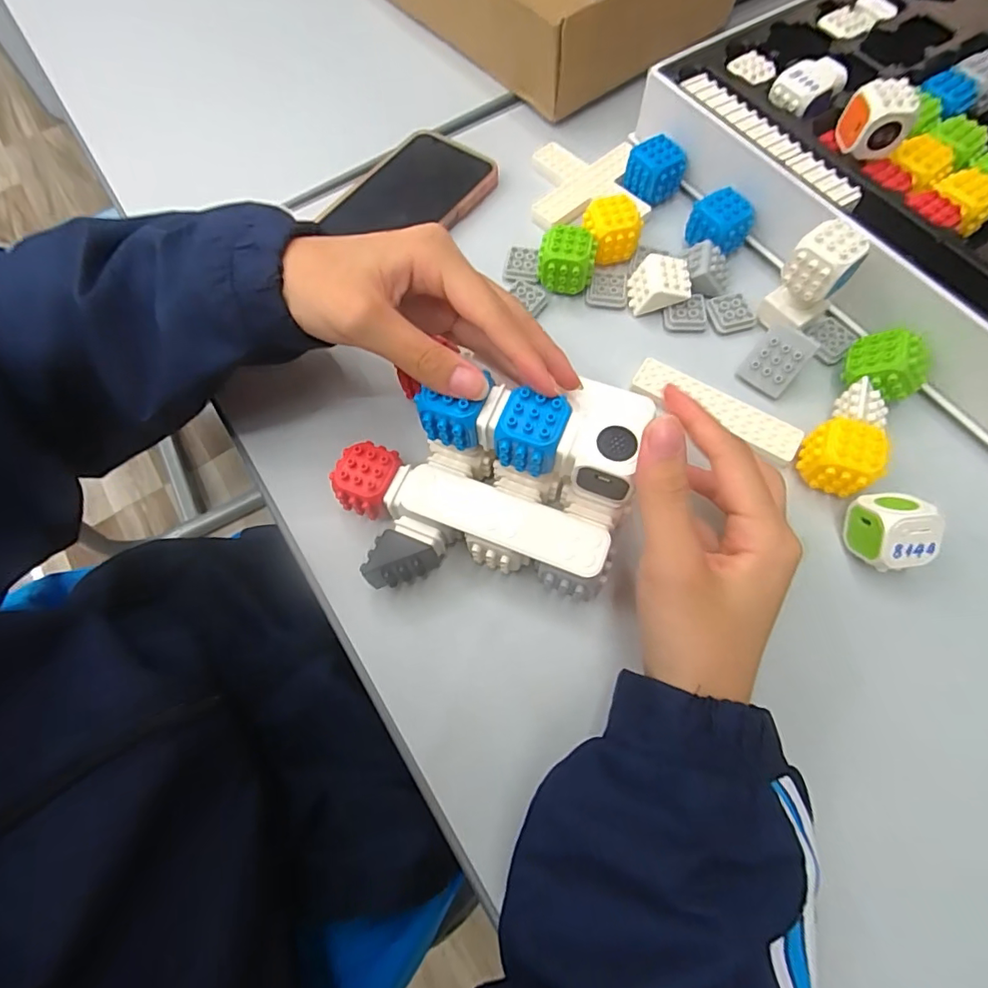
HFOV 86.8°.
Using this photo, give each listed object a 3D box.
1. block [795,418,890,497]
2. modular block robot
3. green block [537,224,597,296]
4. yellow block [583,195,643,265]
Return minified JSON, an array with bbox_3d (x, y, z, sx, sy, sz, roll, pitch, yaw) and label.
[{"bbox_3d":[0.192,-0.020,0.293,0.036,0.035,0.031,25,71,11],"label":"block"},{"bbox_3d":[-0.008,-0.003,0.263,0.144,0.080,0.088,3,69,1],"label":"modular block robot"},{"bbox_3d":[0.049,-0.156,0.351,0.036,0.032,0.029,6,68,4],"label":"green block"},{"bbox_3d":[0.080,-0.181,0.358,0.035,0.033,0.028,-13,68,-4],"label":"yellow block"}]

